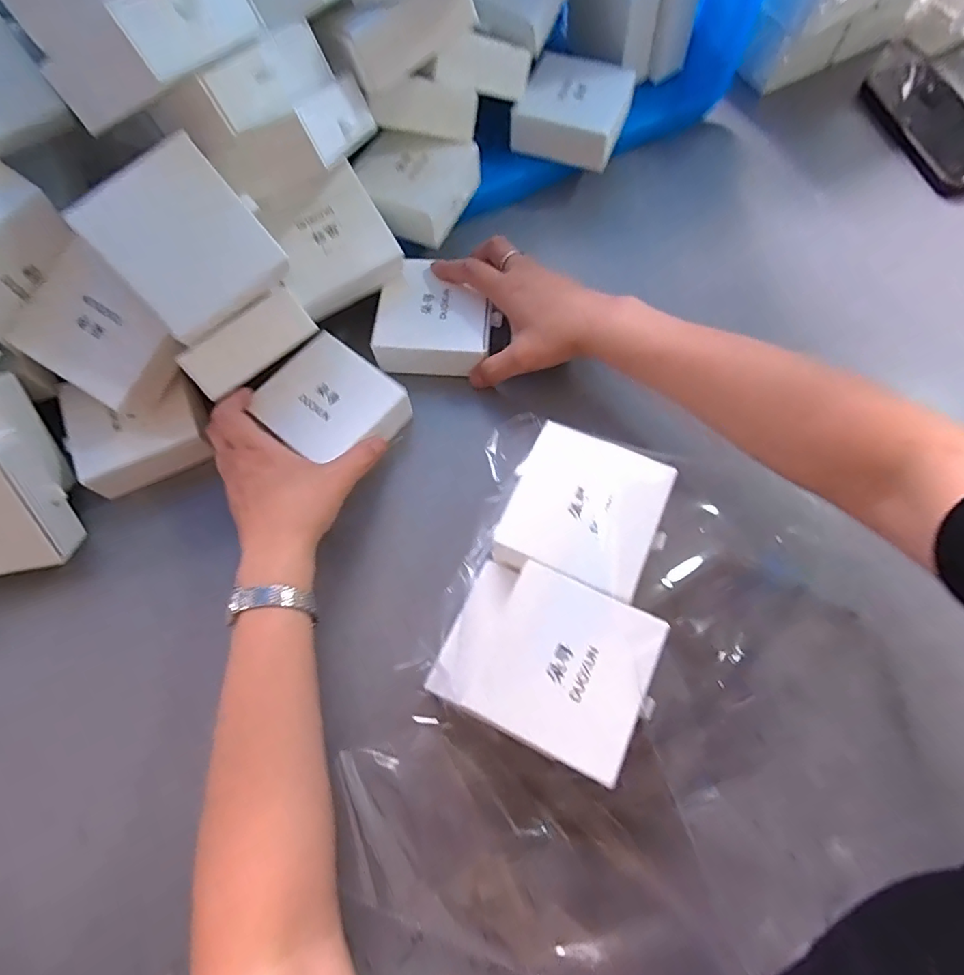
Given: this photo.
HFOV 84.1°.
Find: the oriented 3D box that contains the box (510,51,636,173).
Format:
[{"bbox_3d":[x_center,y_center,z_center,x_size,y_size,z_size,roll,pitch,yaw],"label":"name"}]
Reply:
[{"bbox_3d":[0.086,-0.355,0.501,0.092,0.032,0.098,20,72,9],"label":"box"}]

